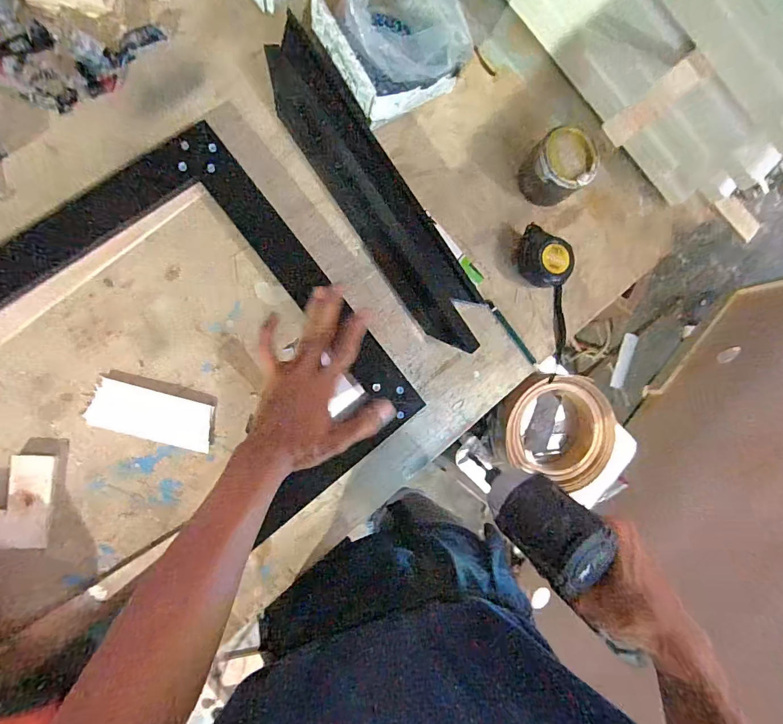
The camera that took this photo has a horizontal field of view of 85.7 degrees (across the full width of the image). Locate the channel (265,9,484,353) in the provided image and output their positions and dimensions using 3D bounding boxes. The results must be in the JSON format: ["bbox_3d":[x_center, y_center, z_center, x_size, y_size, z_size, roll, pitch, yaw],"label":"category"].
[{"bbox_3d":[-0.015,-0.186,0.479,0.086,0.036,0.399,-34,93,-8],"label":"channel"}]

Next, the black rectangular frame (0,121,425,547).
[{"bbox_3d":[-0.348,0.096,0.417,0.677,0.049,0.406,-39,95,-8],"label":"black rectangular frame"}]

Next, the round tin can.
[{"bbox_3d":[0.198,-0.232,0.509,0.070,0.061,0.070,0,88,-8],"label":"round tin can"}]

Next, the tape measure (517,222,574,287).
[{"bbox_3d":[0.182,-0.124,0.508,0.061,0.037,0.061,13,86,-8],"label":"tape measure"}]

